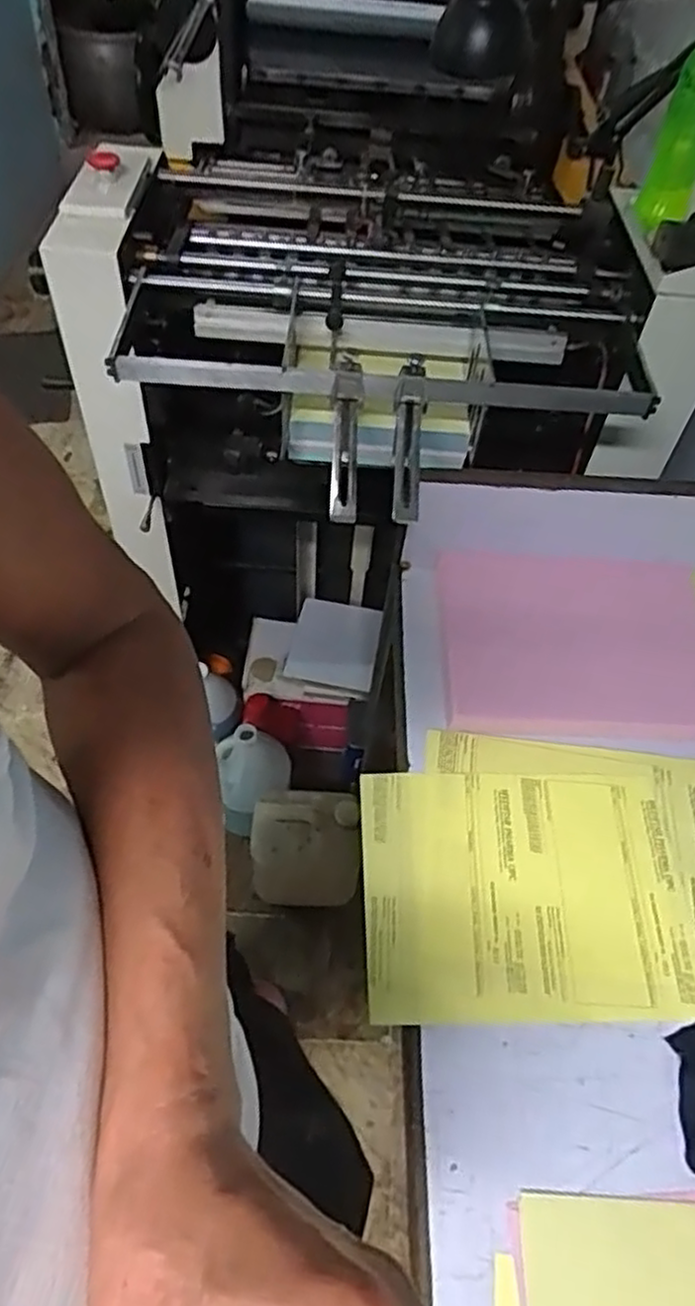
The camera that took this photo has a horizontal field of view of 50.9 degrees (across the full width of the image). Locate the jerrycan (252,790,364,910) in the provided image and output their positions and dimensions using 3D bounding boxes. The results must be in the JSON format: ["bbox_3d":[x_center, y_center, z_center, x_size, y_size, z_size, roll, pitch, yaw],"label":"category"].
[{"bbox_3d":[-0.070,0.341,1.275,0.177,0.233,0.120,5,53,-1],"label":"jerrycan"}]

